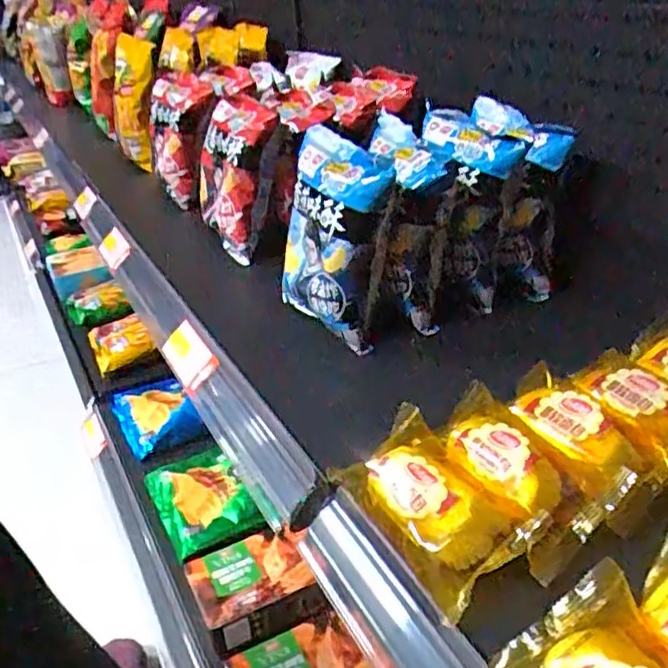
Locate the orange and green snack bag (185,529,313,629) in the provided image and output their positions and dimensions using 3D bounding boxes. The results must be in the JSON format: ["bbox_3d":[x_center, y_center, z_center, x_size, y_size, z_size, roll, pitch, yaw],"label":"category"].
[{"bbox_3d":[-0.092,0.266,0.710,0.117,0.040,0.089,-15,33,-21],"label":"orange and green snack bag"}]

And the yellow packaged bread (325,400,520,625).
[{"bbox_3d":[0.054,0.093,0.372,0.068,0.041,0.114,-16,33,-22],"label":"yellow packaged bread"}]

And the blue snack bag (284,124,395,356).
[{"bbox_3d":[-0.002,-0.083,0.564,0.064,0.149,0.123,-15,33,-20],"label":"blue snack bag"}]

